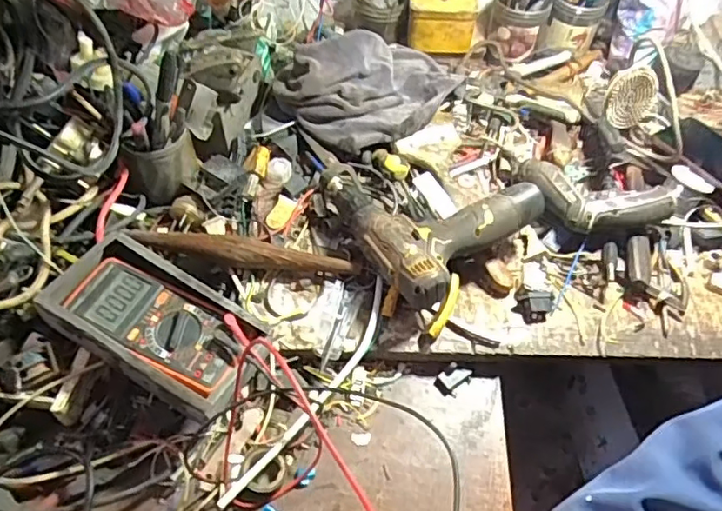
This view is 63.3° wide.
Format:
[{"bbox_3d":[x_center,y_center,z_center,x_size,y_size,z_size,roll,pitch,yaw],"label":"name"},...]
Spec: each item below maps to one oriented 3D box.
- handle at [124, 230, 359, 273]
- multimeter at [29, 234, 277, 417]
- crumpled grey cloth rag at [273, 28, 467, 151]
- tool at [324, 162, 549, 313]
[{"bbox_3d":[-0.132,-0.003,0.650,0.251,0.029,0.023,11,56,3],"label":"handle"},{"bbox_3d":[-0.202,0.061,0.568,0.221,0.039,0.107,29,59,14],"label":"multimeter"},{"bbox_3d":[0.015,-0.220,0.748,0.225,0.071,0.155,-19,60,-16],"label":"crumpled grey cloth rag"},{"bbox_3d":[0.056,-0.061,0.665,0.183,0.081,0.224,-36,66,-24],"label":"tool"}]

